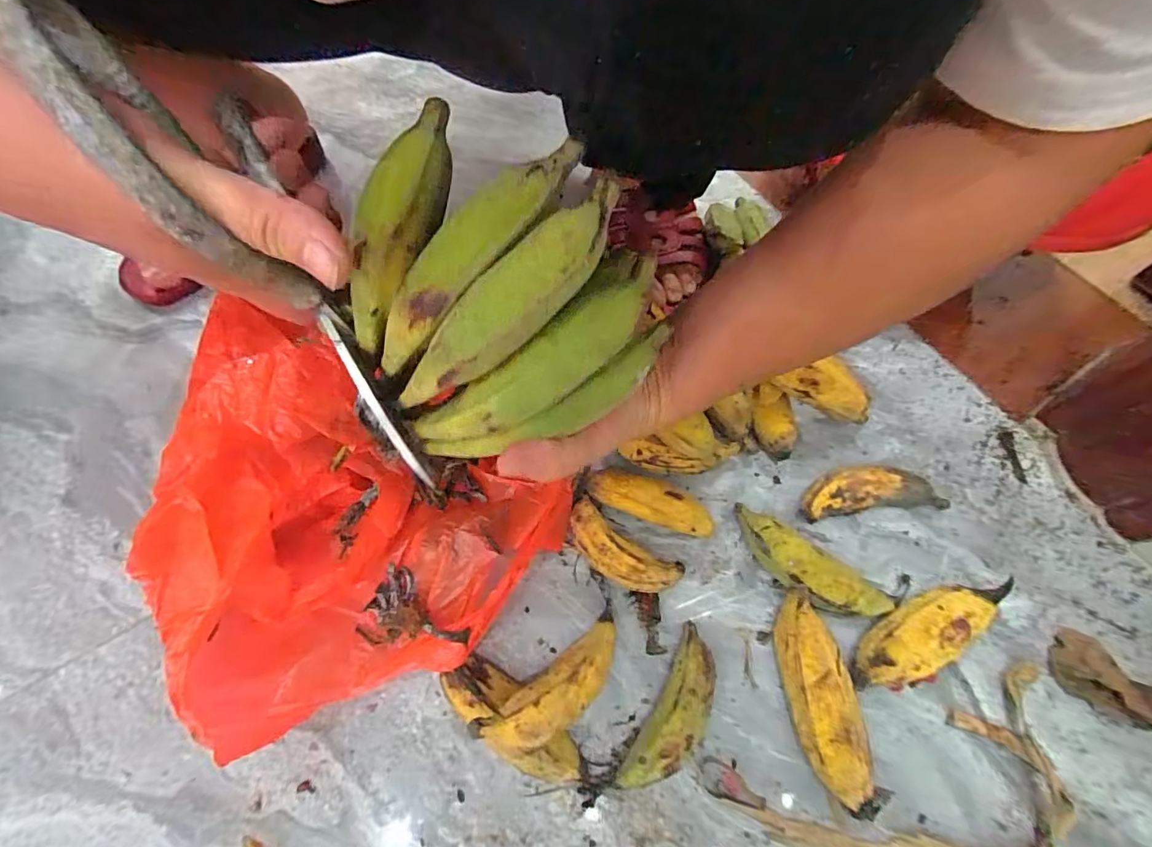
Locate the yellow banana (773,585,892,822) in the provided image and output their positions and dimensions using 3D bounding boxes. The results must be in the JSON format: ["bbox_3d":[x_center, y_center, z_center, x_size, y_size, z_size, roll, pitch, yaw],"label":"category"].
[{"bbox_3d":[0.157,0.177,0.317,0.041,0.032,0.128,-13,66,-7],"label":"yellow banana"}]

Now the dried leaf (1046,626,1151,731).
[{"bbox_3d":[0.373,0.180,0.328,0.097,0.011,0.042,30,69,12],"label":"dried leaf"}]

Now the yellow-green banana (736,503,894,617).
[{"bbox_3d":[0.163,0.104,0.352,0.115,0.030,0.035,35,70,14],"label":"yellow-green banana"}]

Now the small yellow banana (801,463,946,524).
[{"bbox_3d":[0.226,0.052,0.378,0.111,0.026,0.035,-7,66,-4],"label":"small yellow banana"}]

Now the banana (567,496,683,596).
[{"bbox_3d":[0.031,0.093,0.354,0.088,0.033,0.035,33,69,13],"label":"banana"}]

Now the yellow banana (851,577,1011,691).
[{"bbox_3d":[0.245,0.138,0.336,0.135,0.026,0.038,-22,68,-10],"label":"yellow banana"}]

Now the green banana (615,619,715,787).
[{"bbox_3d":[0.064,0.184,0.314,0.031,0.029,0.102,28,68,12],"label":"green banana"}]

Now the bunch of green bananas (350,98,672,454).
[{"bbox_3d":[-0.042,-0.060,0.211,0.110,0.079,0.135,-38,71,-16],"label":"bunch of green bananas"}]

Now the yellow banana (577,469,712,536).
[{"bbox_3d":[0.053,0.058,0.374,0.101,0.026,0.030,15,66,6],"label":"yellow banana"}]

